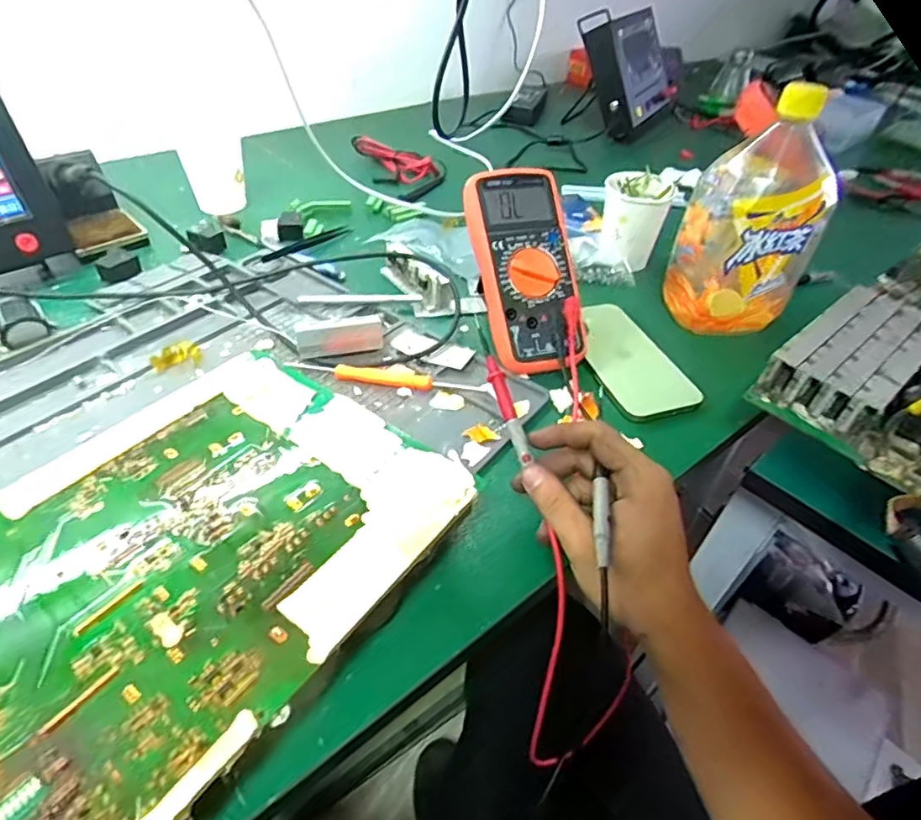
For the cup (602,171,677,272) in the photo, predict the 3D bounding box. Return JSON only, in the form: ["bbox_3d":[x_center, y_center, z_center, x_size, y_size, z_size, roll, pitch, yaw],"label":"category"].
[{"bbox_3d":[0.178,-0.196,0.597,0.065,0.088,0.061,2,44,-2],"label":"cup"}]

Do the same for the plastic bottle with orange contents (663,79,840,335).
[{"bbox_3d":[0.256,-0.167,0.492,0.106,0.198,0.135,26,48,20],"label":"plastic bottle with orange contents"}]

